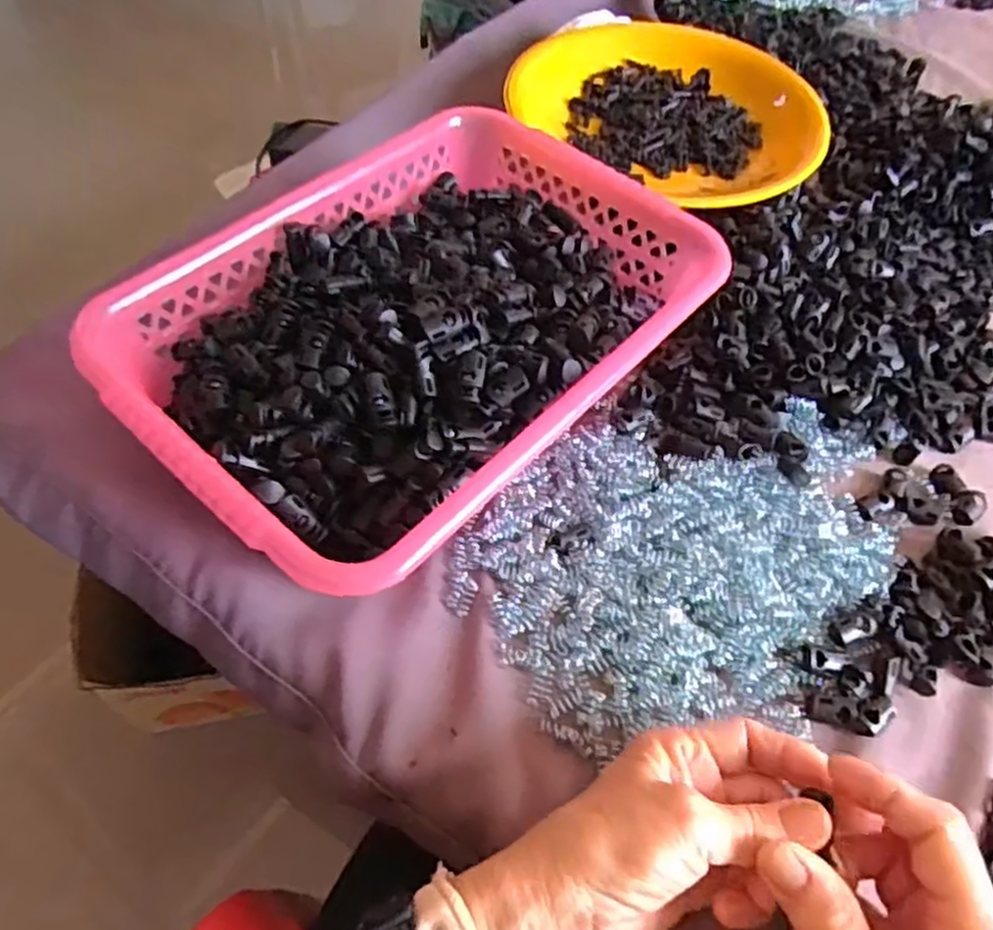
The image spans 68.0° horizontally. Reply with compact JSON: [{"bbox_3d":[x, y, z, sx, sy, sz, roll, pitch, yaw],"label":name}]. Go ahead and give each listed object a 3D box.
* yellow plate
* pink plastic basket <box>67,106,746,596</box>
[{"bbox_3d":[0.145,-0.293,0.595,0.240,0.033,0.185,30,59,15],"label":"yellow plate"},{"bbox_3d":[-0.039,-0.081,0.405,0.215,0.078,0.302,37,61,19],"label":"pink plastic basket"}]

